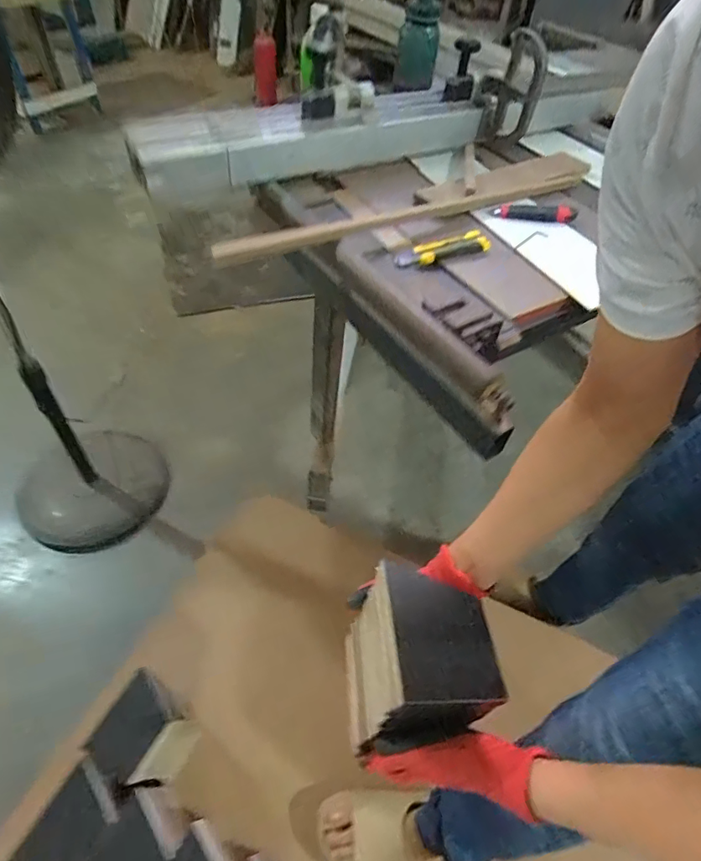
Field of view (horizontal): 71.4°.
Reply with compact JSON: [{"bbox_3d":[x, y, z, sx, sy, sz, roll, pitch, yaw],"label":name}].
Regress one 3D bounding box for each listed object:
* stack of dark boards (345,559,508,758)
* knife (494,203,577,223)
[{"bbox_3d":[0.069,0.225,0.491,0.105,0.140,0.135,-1,50,-6],"label":"stack of dark boards"},{"bbox_3d":[0.309,-0.364,0.814,0.140,0.017,0.032,0,50,-8],"label":"knife"}]

